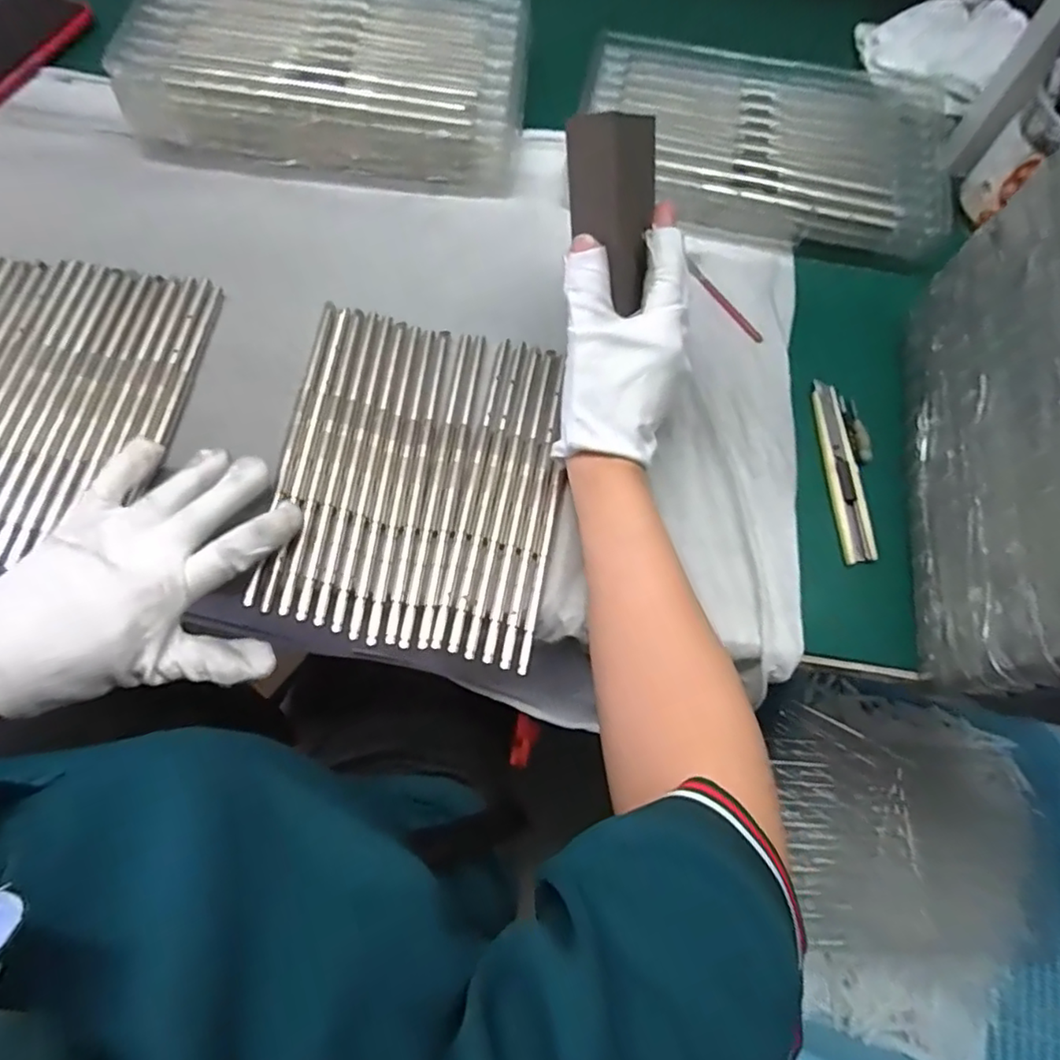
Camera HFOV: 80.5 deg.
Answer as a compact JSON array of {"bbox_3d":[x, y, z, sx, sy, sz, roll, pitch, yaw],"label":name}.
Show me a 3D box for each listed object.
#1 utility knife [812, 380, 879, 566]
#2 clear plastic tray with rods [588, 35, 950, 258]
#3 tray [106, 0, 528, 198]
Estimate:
[{"bbox_3d":[0.201,-0.040,0.405,0.021,0.004,0.126,-1,69,-4],"label":"utility knife"},{"bbox_3d":[0.188,-0.301,0.495,0.276,0.034,0.174,9,69,0],"label":"clear plastic tray with rods"},{"bbox_3d":[-0.148,-0.361,0.486,0.282,0.056,0.172,3,69,-3],"label":"tray"}]

